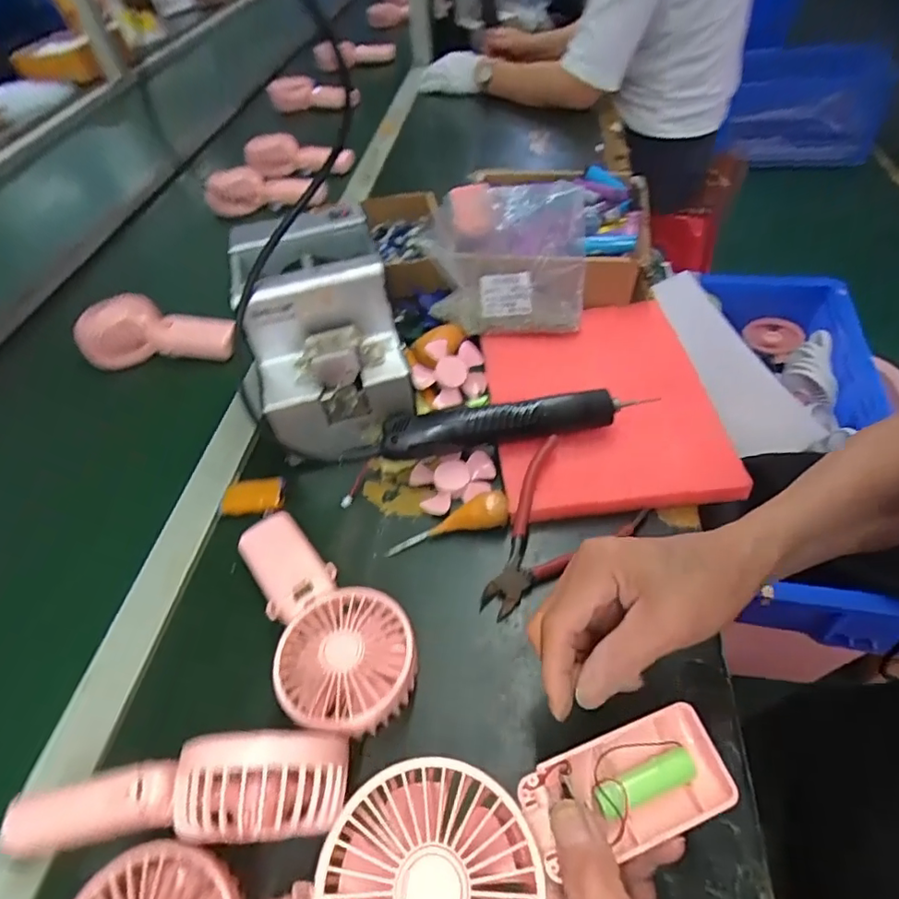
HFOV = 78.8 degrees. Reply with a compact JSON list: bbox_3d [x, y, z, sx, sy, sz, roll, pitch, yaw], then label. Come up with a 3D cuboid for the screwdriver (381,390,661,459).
[{"bbox_3d":[0.055,-0.027,0.484,0.228,0.035,0.033,-8,49,0],"label":"screwdriver"}]

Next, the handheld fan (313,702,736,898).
[{"bbox_3d":[0.038,0.166,0.236,0.184,0.029,0.081,-10,48,-22],"label":"handheld fan"}]

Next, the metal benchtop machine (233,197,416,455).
[{"bbox_3d":[-0.114,-0.097,0.507,0.126,0.156,0.195,-15,50,-6],"label":"metal benchtop machine"}]

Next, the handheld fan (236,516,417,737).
[{"bbox_3d":[-0.092,0.116,0.390,0.084,0.047,0.184,-30,53,-20],"label":"handheld fan"}]

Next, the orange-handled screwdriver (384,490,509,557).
[{"bbox_3d":[-0.002,0.062,0.449,0.105,0.021,0.024,-23,50,4],"label":"orange-handled screwdriver"}]

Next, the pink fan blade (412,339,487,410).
[{"bbox_3d":[0.000,-0.077,0.549,0.071,0.010,0.070,-2,77,-5],"label":"pink fan blade"}]

